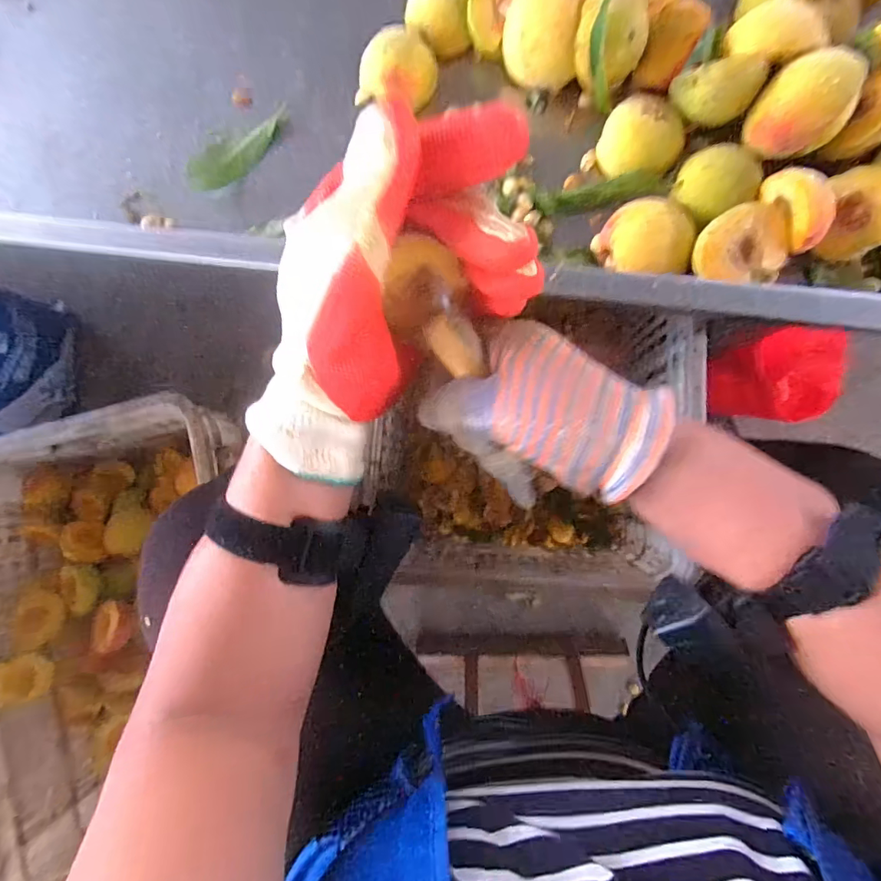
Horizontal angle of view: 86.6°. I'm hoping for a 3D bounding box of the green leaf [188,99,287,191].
[{"bbox_3d":[-0.164,-0.239,0.386,0.096,0.013,0.028,-32,84,2],"label":"green leaf"}]

